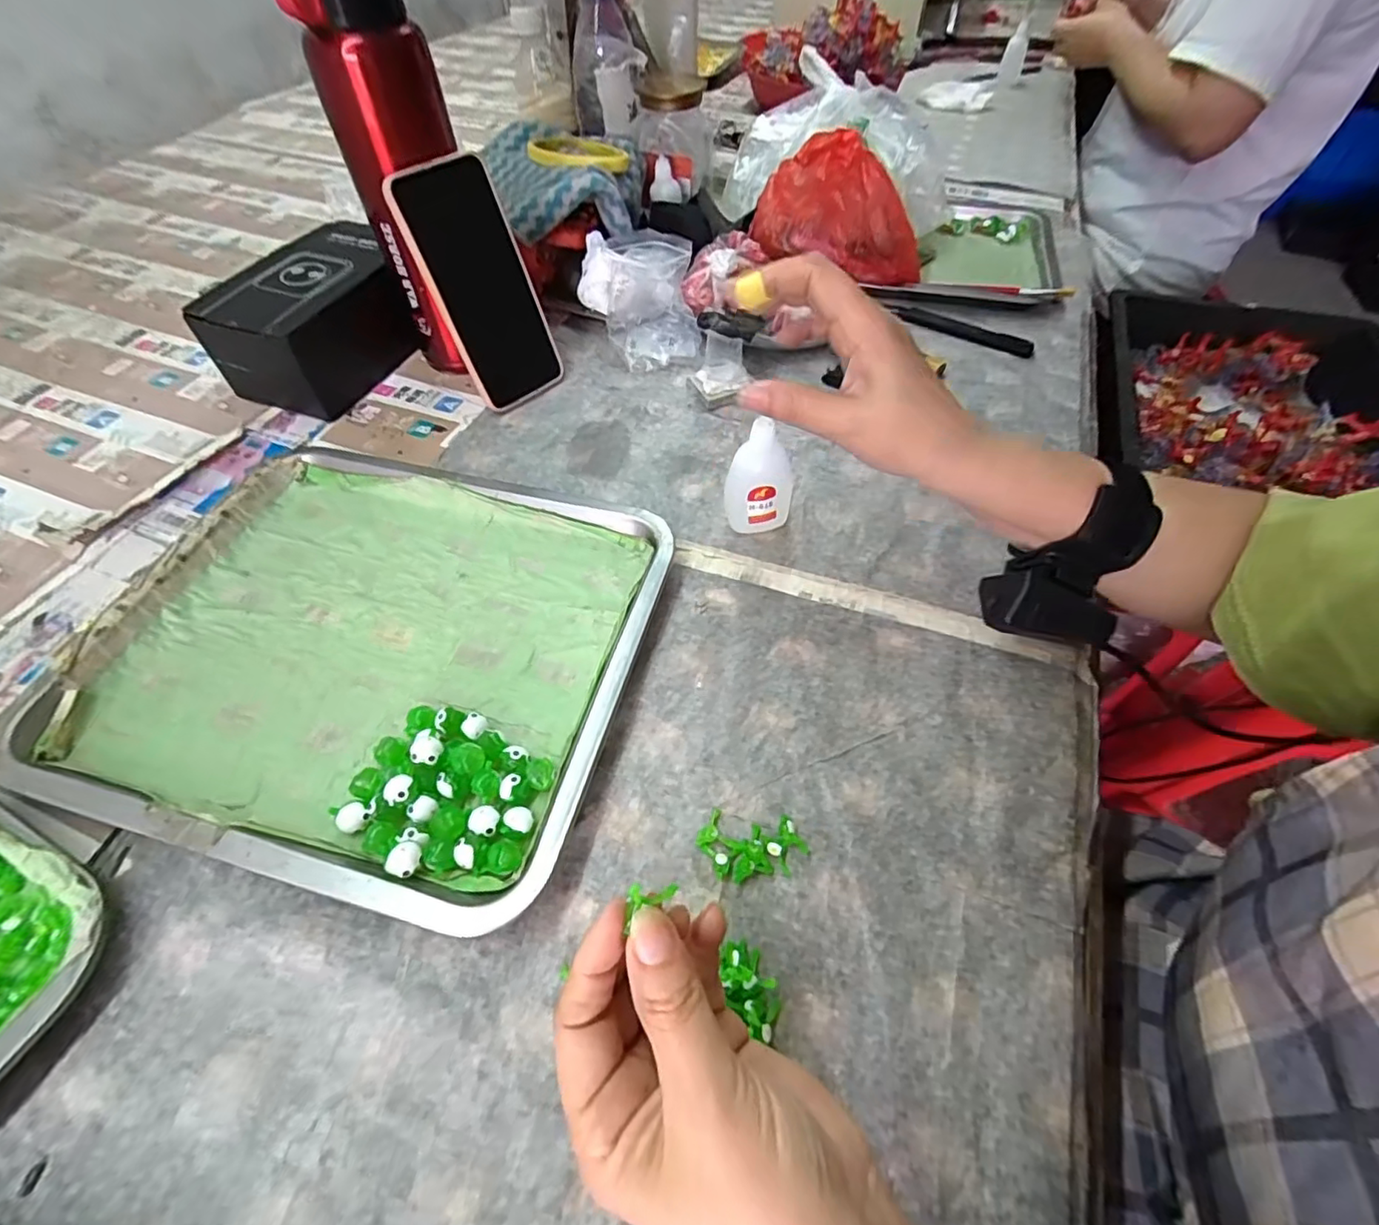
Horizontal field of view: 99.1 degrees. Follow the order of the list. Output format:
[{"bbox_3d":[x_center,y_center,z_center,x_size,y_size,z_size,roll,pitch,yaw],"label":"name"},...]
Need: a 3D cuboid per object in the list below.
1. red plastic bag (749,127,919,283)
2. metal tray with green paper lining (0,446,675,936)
[{"bbox_3d":[0.142,-0.375,0.556,0.166,0.110,0.053,14,56,9],"label":"red plastic bag"},{"bbox_3d":[-0.182,0.014,0.348,0.299,0.021,0.257,14,56,10],"label":"metal tray with green paper lining"}]

